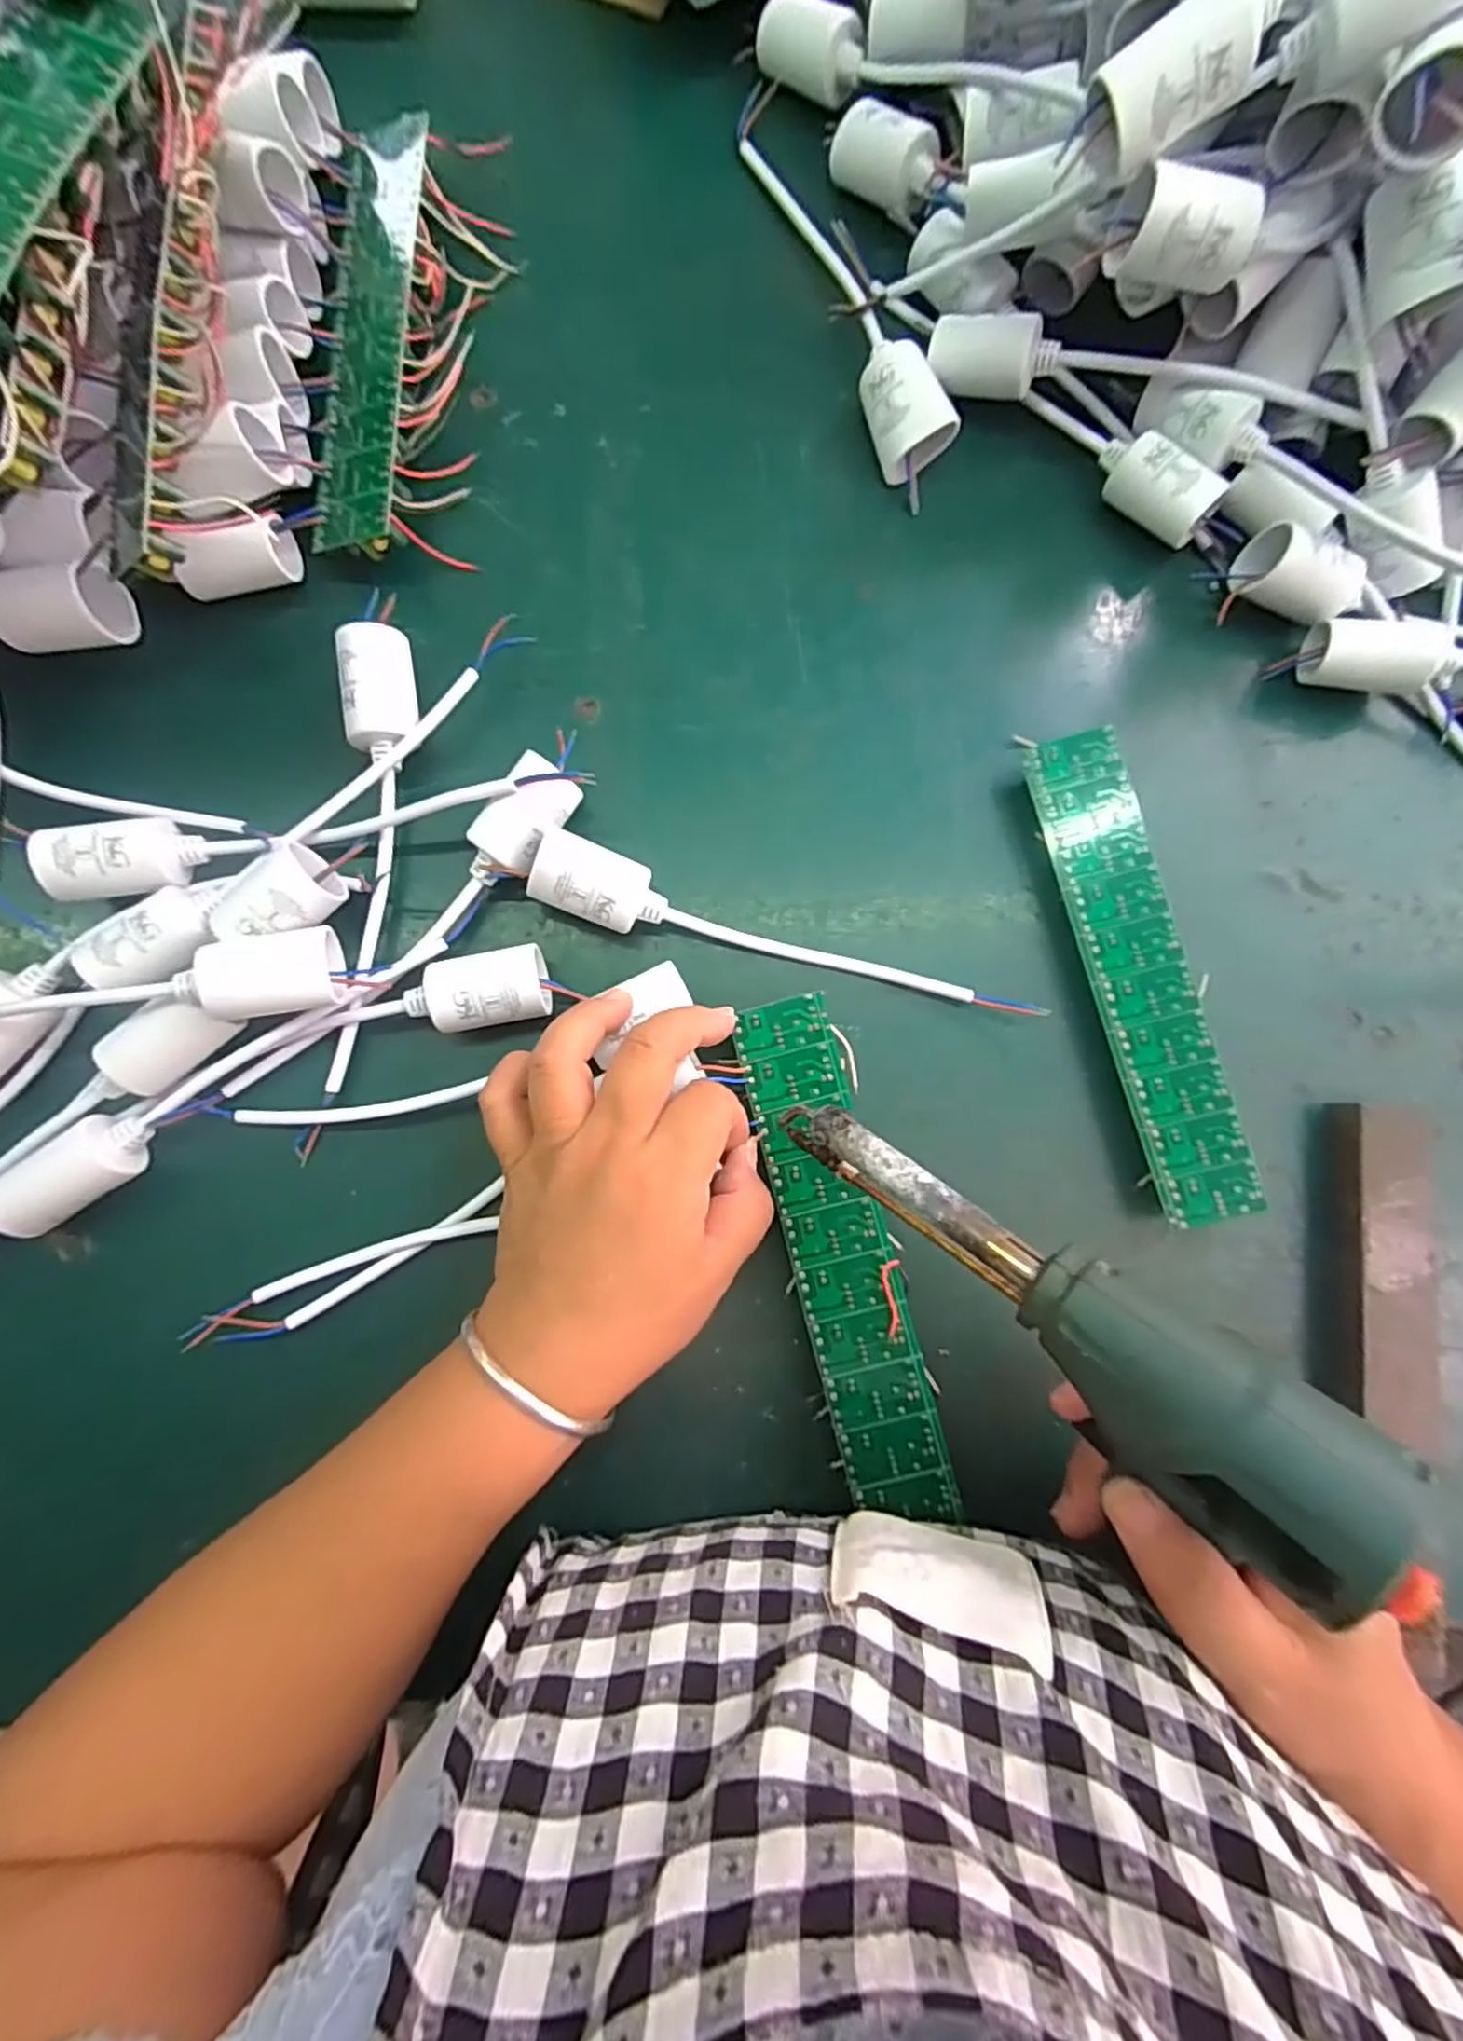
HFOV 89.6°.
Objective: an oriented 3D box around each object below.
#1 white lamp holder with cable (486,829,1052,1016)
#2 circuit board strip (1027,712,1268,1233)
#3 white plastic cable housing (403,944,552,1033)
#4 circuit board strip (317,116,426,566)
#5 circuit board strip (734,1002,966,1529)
[{"bbox_3d":[0.017,-0.035,0.295,0.220,0.035,0.027,14,84,0],"label":"white lamp holder with cable"},{"bbox_3d":[0.167,-0.020,0.305,0.037,0.018,0.201,-14,84,-3],"label":"circuit board strip"},{"bbox_3d":[-0.099,-0.010,0.291,0.053,0.030,0.027,-11,84,-3],"label":"white plastic cable housing"},{"bbox_3d":[-0.154,-0.296,0.316,0.036,0.007,0.197,-1,83,15],"label":"circuit board strip"},{"bbox_3d":[0.042,0.088,0.283,0.037,0.005,0.195,-15,84,-3],"label":"circuit board strip"}]

